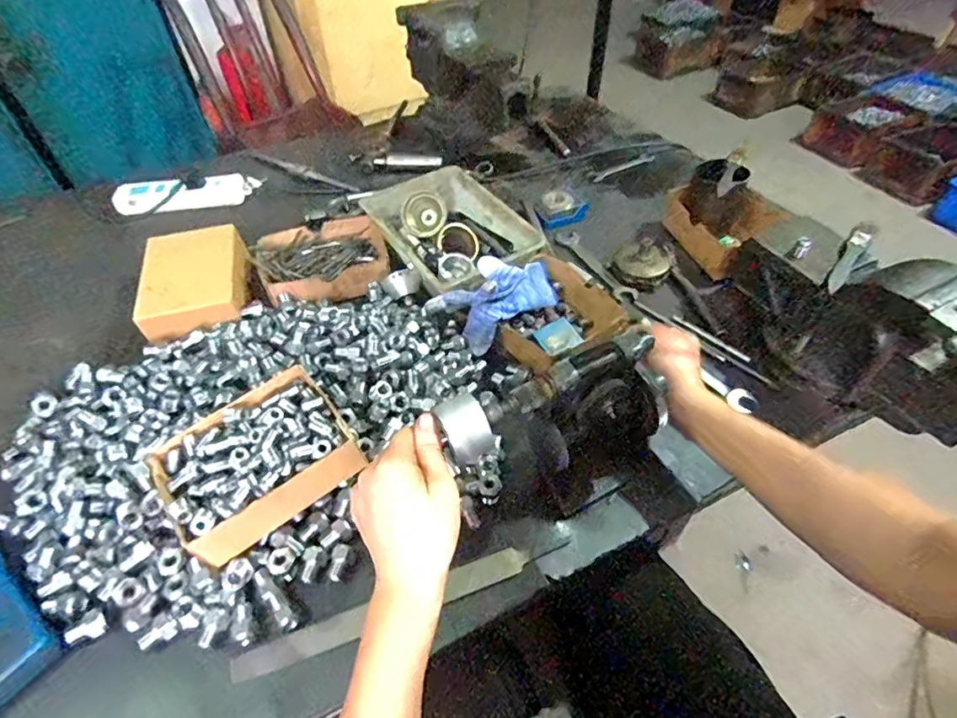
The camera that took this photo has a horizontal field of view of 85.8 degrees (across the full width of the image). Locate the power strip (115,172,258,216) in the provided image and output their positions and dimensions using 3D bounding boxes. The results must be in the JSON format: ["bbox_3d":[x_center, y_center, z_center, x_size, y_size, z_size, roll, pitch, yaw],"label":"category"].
[{"bbox_3d":[-0.494,-0.283,0.880,0.232,0.035,0.051,-11,49,-9],"label":"power strip"}]

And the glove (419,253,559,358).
[{"bbox_3d":[0.026,-0.080,0.634,0.168,0.068,0.078,-22,51,-18],"label":"glove"}]

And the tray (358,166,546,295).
[{"bbox_3d":[-0.042,-0.183,0.747,0.170,0.056,0.264,-26,52,-21],"label":"tray"}]

